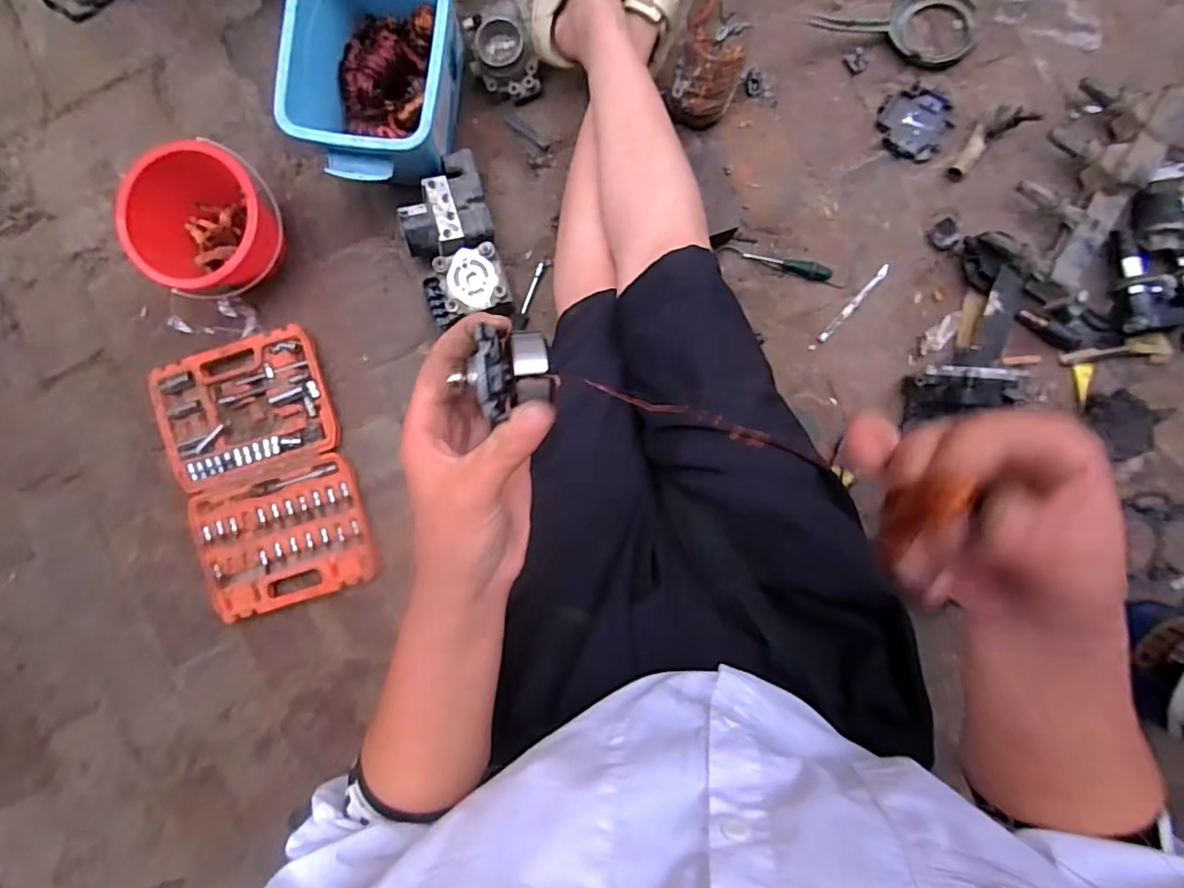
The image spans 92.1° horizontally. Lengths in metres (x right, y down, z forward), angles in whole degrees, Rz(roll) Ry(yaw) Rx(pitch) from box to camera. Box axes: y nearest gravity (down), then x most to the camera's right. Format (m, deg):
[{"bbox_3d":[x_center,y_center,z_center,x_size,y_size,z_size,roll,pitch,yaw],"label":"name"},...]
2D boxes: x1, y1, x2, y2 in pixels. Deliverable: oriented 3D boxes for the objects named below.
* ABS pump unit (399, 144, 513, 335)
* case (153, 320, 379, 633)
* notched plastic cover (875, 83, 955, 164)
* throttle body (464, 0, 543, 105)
[{"bbox_3d":[-0.186,-0.272,0.785,0.121,0.086,0.209,-13,92,3],"label":"ABS pump unit"},{"bbox_3d":[-0.478,0.044,0.841,0.248,0.036,0.386,-15,90,2],"label":"case"},{"bbox_3d":[0.436,-0.438,0.775,0.093,0.008,0.091,30,96,12],"label":"notched plastic cover"},{"bbox_3d":[-0.124,-0.549,0.791,0.097,0.056,0.128,-9,92,3],"label":"throttle body"}]

